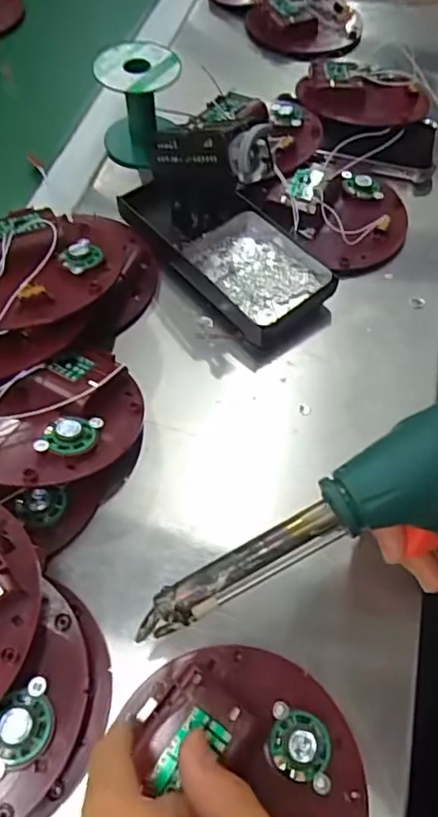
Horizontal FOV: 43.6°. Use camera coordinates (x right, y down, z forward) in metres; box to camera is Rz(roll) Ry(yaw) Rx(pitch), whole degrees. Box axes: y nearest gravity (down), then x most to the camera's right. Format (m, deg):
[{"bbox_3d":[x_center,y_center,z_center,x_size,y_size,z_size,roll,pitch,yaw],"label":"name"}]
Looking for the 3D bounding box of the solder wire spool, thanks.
[{"bbox_3d":[-0.067,-0.258,0.464,0.065,0.076,0.067,1,60,-2],"label":"solder wire spool"}]

